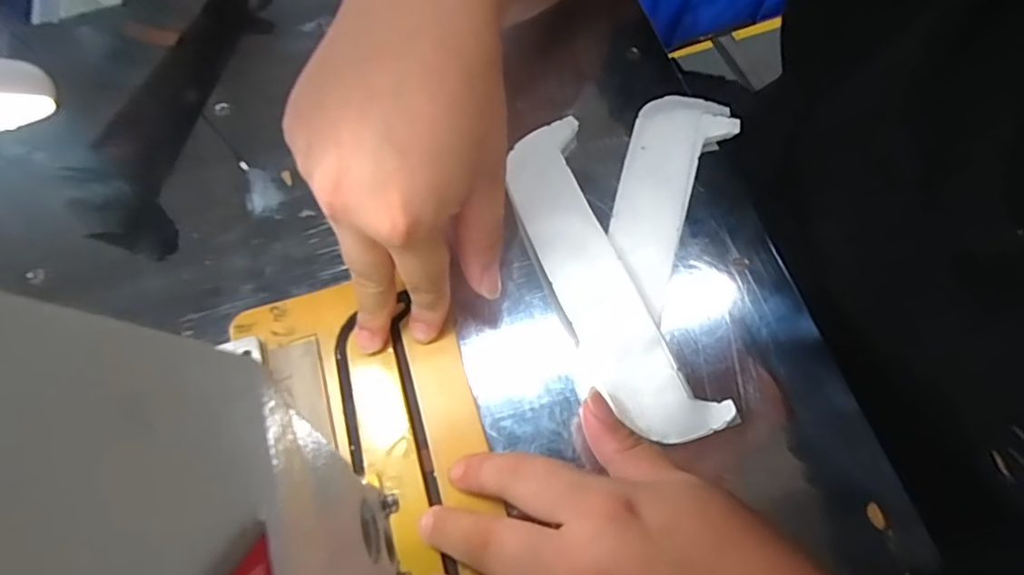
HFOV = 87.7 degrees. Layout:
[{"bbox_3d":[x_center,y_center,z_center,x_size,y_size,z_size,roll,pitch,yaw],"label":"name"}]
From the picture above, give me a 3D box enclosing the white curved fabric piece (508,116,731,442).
[{"bbox_3d":[0.046,-0.010,0.288,0.052,0.011,0.191,-22,70,-5],"label":"white curved fabric piece"}]

